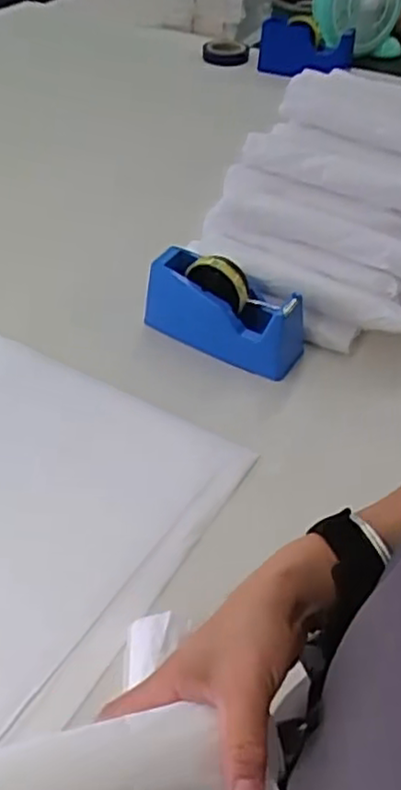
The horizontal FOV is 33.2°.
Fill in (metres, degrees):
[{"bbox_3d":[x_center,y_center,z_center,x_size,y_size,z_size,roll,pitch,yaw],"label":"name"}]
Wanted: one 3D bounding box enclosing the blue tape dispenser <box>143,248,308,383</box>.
[{"bbox_3d":[0.032,-0.118,0.885,0.215,0.108,0.088,26,50,22],"label":"blue tape dispenser"}]

